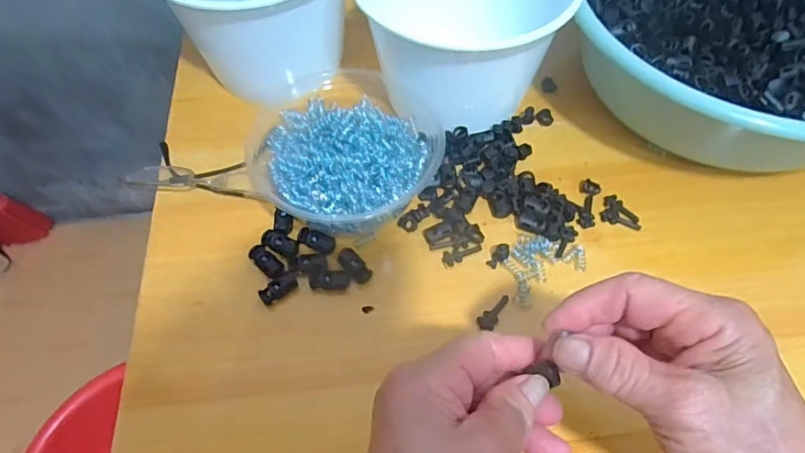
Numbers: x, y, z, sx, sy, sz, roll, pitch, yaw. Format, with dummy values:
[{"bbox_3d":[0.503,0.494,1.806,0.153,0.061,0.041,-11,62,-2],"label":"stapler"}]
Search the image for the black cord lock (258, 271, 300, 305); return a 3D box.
[{"bbox_3d":[-0.087,0.043,0.363,0.028,0.008,0.011,-34,65,-18],"label":"black cord lock"}]

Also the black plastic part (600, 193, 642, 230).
[{"bbox_3d":[0.167,-0.012,0.392,0.029,0.004,0.025,15,60,9],"label":"black plastic part"}]

